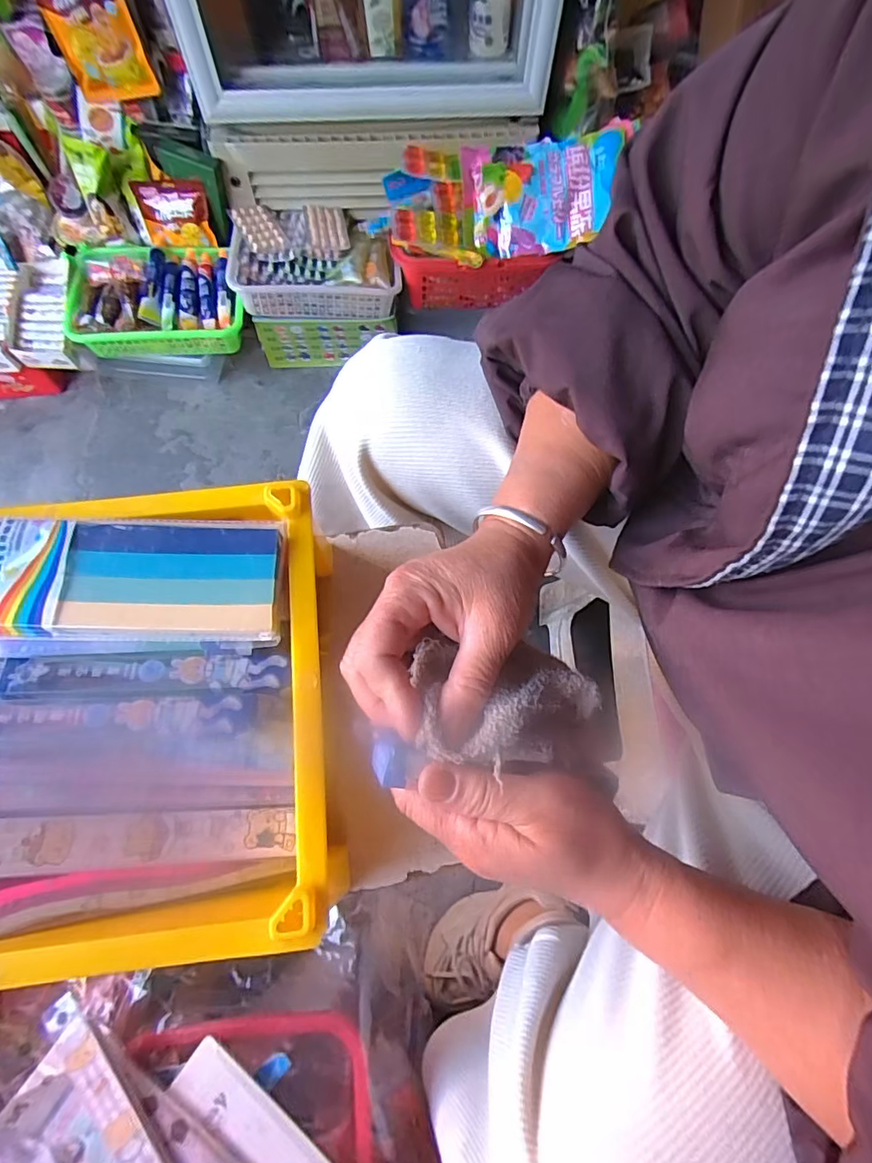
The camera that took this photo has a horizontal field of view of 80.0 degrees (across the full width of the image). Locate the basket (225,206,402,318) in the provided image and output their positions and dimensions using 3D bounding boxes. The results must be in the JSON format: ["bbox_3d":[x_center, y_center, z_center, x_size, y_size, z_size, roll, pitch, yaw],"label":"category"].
[{"bbox_3d":[-0.203,-0.548,0.879,0.273,0.068,0.191,-3,71,-4],"label":"basket"}]

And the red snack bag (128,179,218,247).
[{"bbox_3d":[-0.433,-0.611,0.868,0.113,0.083,0.038,6,71,0],"label":"red snack bag"}]

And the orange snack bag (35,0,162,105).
[{"bbox_3d":[-0.500,-0.811,0.751,0.118,0.170,0.057,-17,72,-8],"label":"orange snack bag"}]

